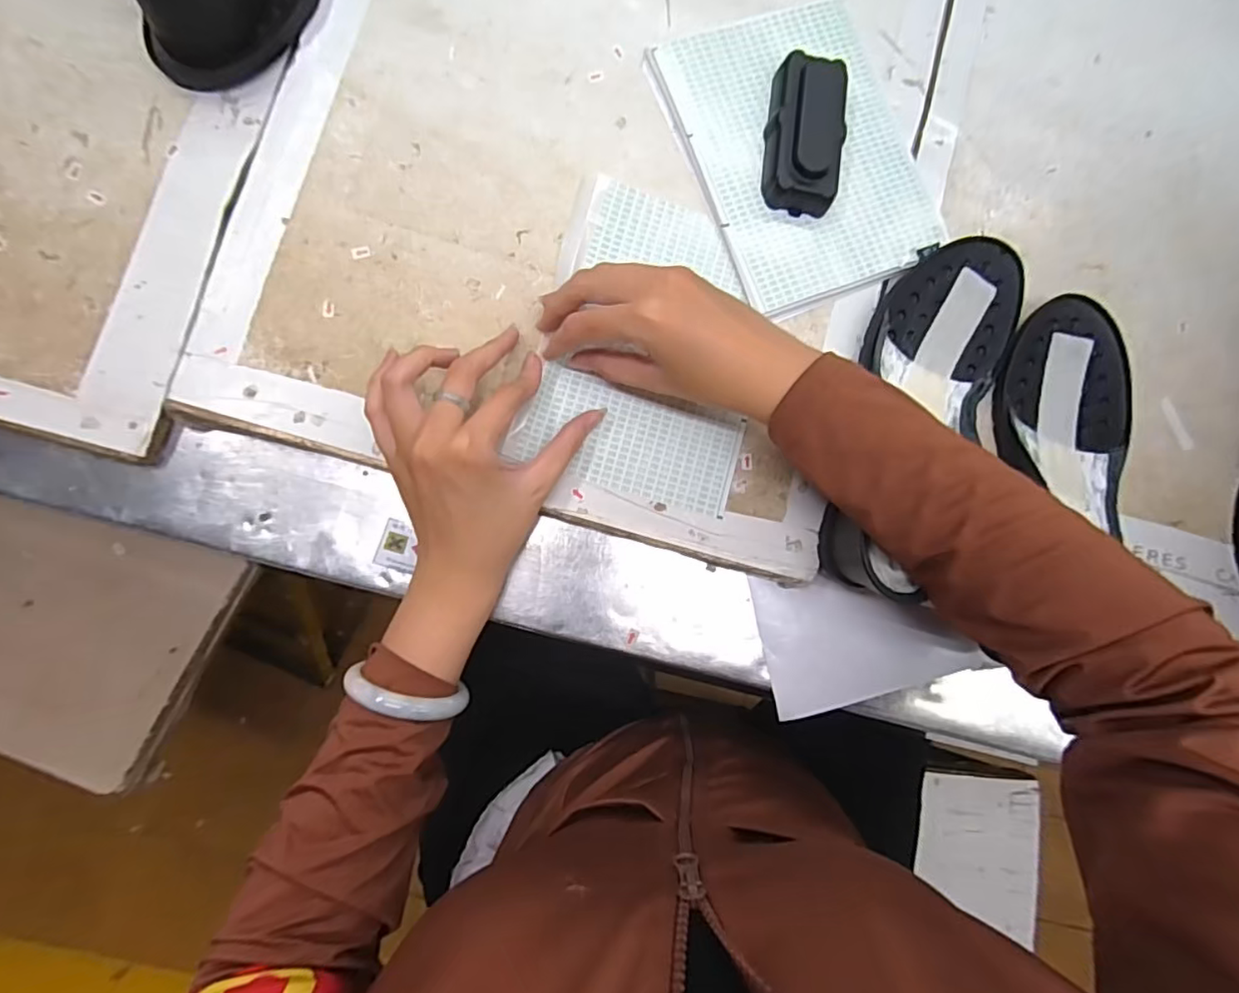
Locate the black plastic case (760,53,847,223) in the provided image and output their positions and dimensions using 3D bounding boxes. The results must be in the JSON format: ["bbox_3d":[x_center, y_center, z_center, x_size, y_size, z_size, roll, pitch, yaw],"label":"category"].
[{"bbox_3d":[0.129,-0.251,0.410,0.052,0.027,0.105,10,84,-5],"label":"black plastic case"}]

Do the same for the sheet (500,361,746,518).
[{"bbox_3d":[0.007,-0.036,0.389,0.140,0.006,0.066,16,81,-4],"label":"sheet"}]

